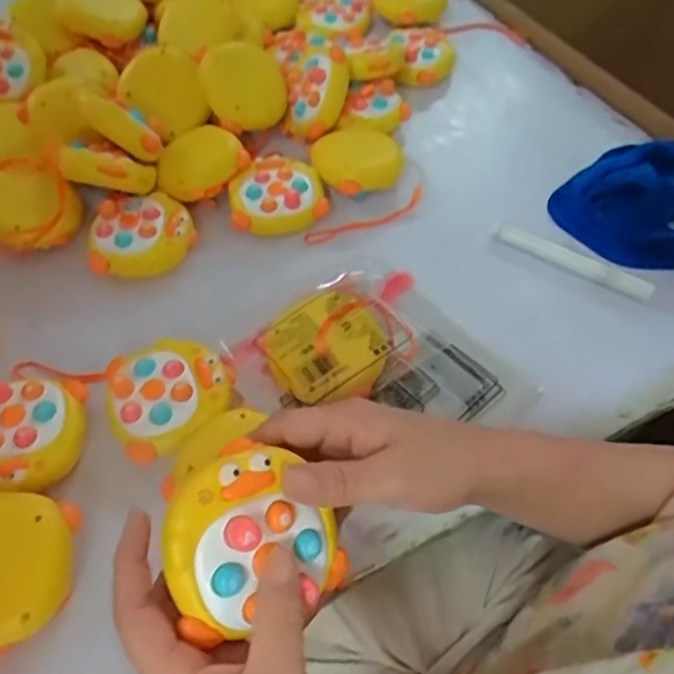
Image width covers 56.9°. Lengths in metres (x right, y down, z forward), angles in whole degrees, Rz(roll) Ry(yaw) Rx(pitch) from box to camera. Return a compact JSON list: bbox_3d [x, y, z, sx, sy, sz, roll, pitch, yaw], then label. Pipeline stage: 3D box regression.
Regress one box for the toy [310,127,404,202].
[{"bbox_3d":[0.019,-0.161,0.576,0.083,0.030,0.067,1,55,1],"label":"toy"}]

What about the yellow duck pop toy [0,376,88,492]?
[{"bbox_3d":[-0.216,0.069,0.423,0.083,0.034,0.077,0,55,0],"label":"yellow duck pop toy"}]

